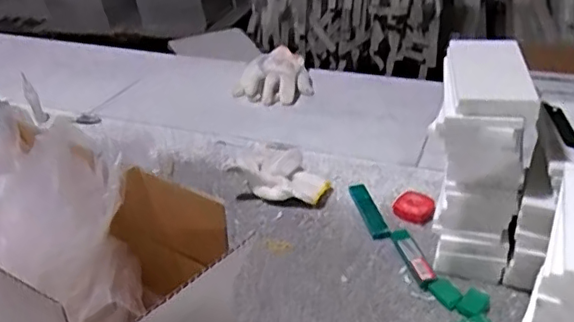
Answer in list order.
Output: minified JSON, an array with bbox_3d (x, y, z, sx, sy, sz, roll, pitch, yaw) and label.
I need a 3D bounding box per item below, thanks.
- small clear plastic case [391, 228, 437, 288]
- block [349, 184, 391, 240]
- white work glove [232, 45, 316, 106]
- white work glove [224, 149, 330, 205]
[{"bbox_3d":[0.155,0.116,0.734,0.025,0.011,0.107,-7,30,-8],"label":"small clear plastic case"},{"bbox_3d":[0.113,0.069,0.824,0.025,0.009,0.119,-7,30,-8],"label":"block"},{"bbox_3d":[-0.018,-0.162,1.177,0.133,0.060,0.154,18,36,32],"label":"white work glove"},{"bbox_3d":[-0.010,0.018,0.874,0.148,0.045,0.101,13,33,26],"label":"white work glove"}]

